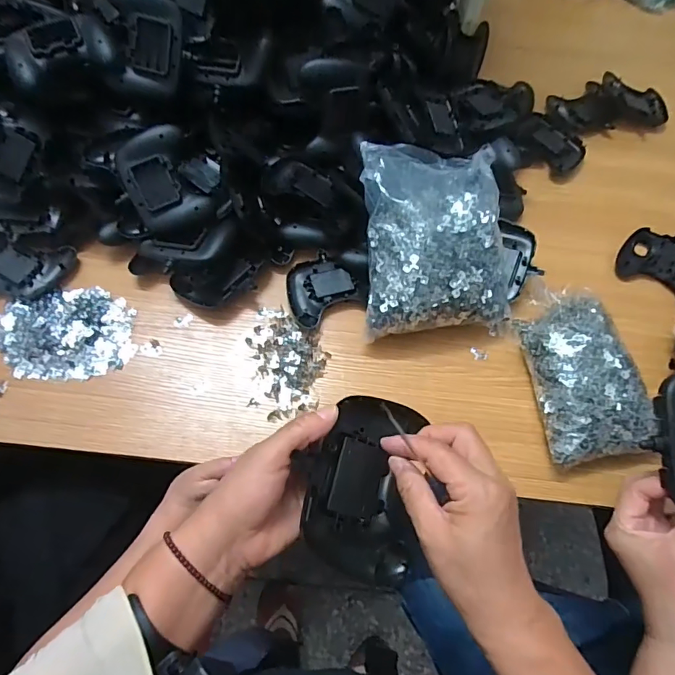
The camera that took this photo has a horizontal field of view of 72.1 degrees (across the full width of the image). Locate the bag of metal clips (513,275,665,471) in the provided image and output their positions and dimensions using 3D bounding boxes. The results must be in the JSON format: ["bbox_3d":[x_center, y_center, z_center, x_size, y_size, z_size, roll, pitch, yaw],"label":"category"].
[{"bbox_3d":[0.282,0.034,0.538,0.115,0.058,0.211,-3,64,-5],"label":"bag of metal clips"}]

